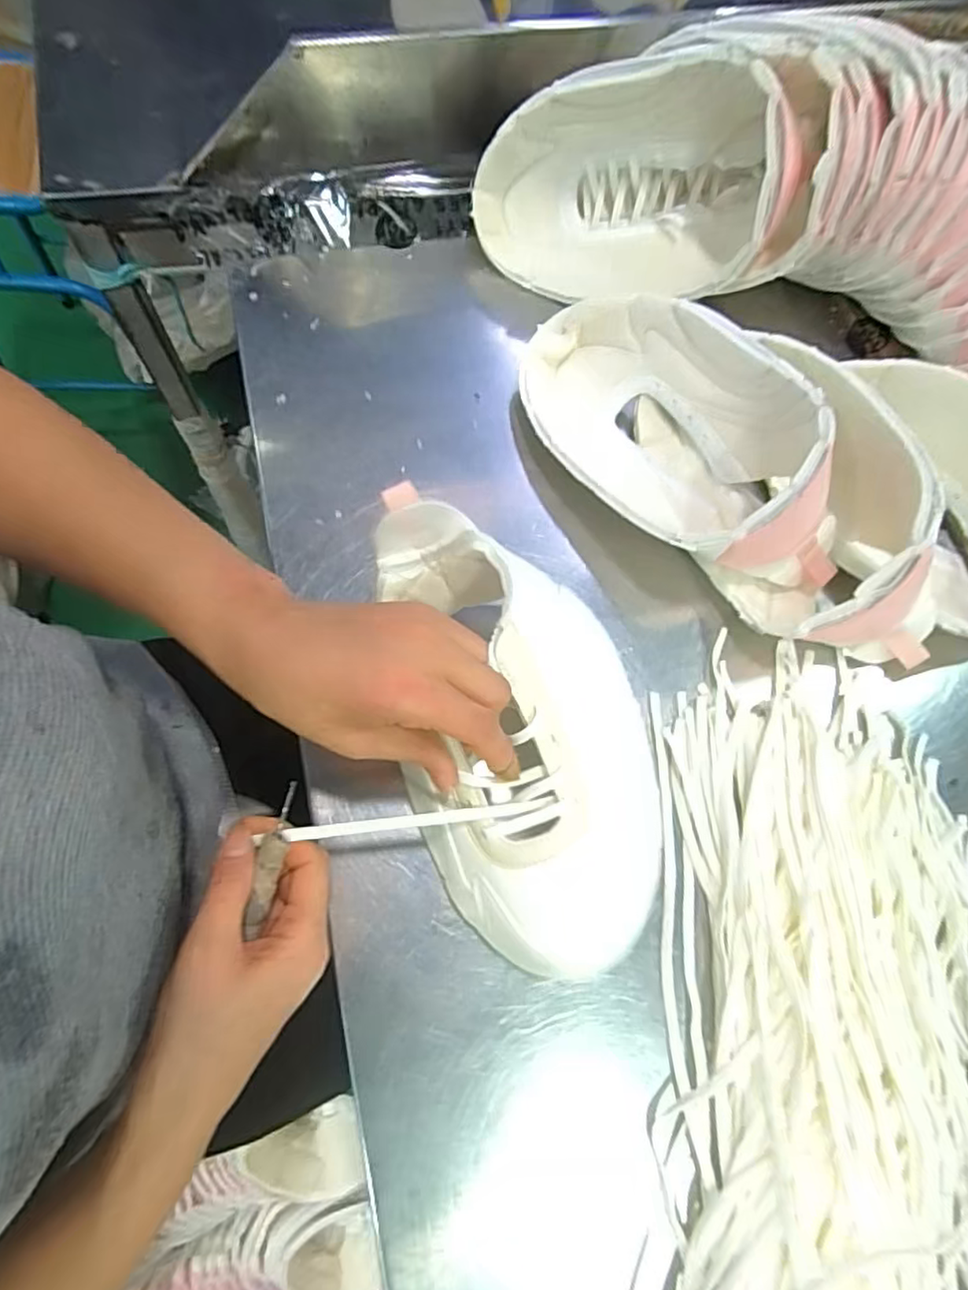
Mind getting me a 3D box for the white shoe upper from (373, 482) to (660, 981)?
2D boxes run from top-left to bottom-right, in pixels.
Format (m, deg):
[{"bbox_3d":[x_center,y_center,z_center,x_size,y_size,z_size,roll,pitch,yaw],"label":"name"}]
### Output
[{"bbox_3d":[0.020,0.042,0.332,0.130,0.064,0.253,-16,86,-4],"label":"white shoe upper"}]

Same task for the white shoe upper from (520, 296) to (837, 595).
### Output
[{"bbox_3d":[0.126,-0.144,0.415,0.135,0.078,0.253,-30,68,-10],"label":"white shoe upper"}]

